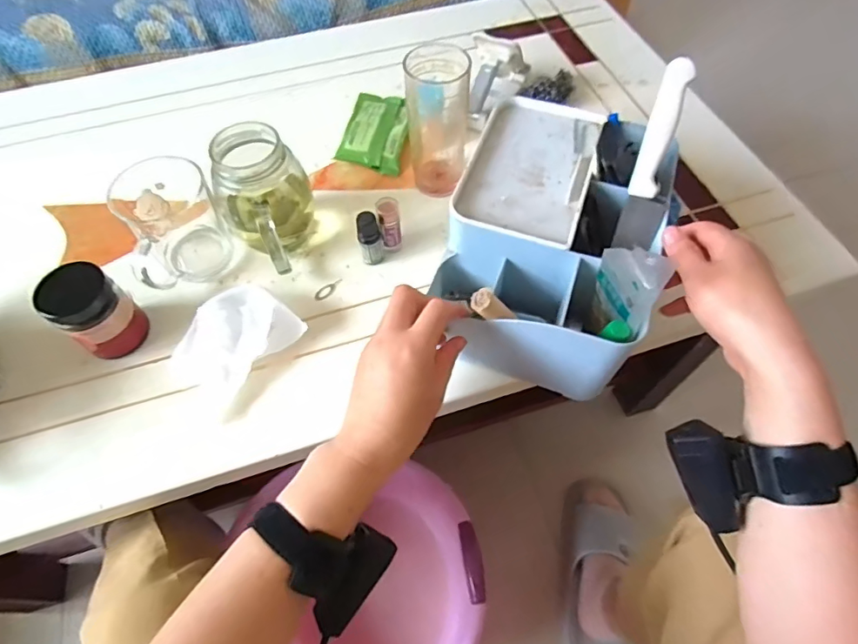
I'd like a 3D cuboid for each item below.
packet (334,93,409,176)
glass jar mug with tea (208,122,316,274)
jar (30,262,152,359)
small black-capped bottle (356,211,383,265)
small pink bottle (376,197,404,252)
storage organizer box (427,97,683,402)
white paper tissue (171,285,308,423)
[{"bbox_3d":[-0.064,-0.242,0.629,0.078,0.019,0.125,10,60,7],"label":"packet"},{"bbox_3d":[-0.161,-0.124,0.506,0.078,0.121,0.138,-19,61,-10],"label":"glass jar mug with tea"},{"bbox_3d":[-0.305,-0.006,0.461,0.057,0.090,0.057,0,60,1],"label":"jar"},{"bbox_3d":[-0.061,-0.084,0.514,0.022,0.064,0.022,-10,60,-5],"label":"small black-capped bottle"},{"bbox_3d":[-0.040,-0.101,0.522,0.023,0.067,0.028,-6,60,-2],"label":"small pink bottle"},{"bbox_3d":[0.113,-0.080,0.469,0.168,0.104,0.249,18,61,11],"label":"storage organizer box"},{"bbox_3d":[-0.185,0.021,0.468,0.084,0.042,0.110,34,66,19],"label":"white paper tissue"}]

